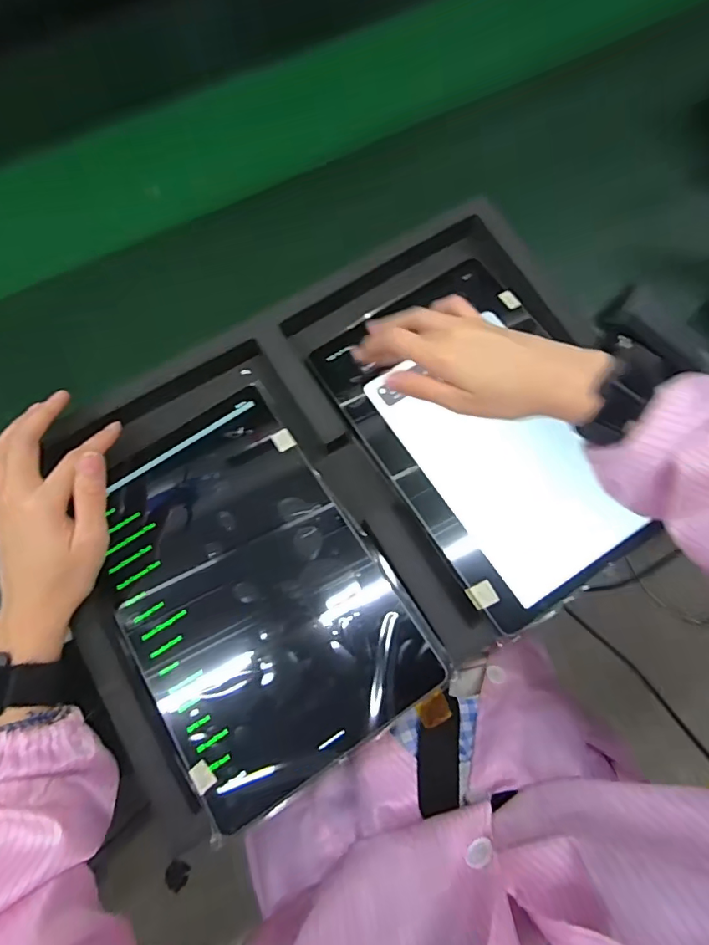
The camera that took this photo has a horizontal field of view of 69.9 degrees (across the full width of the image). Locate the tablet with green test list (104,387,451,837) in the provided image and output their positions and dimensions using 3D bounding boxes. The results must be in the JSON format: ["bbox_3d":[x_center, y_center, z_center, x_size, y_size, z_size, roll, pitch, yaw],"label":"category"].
[{"bbox_3d":[-0.074,0.075,0.347,0.167,0.012,0.249,-32,77,-7],"label":"tablet with green test list"}]

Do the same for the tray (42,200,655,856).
[{"bbox_3d":[0.004,0.004,0.375,0.431,0.040,0.287,-34,77,-7],"label":"tray"}]

